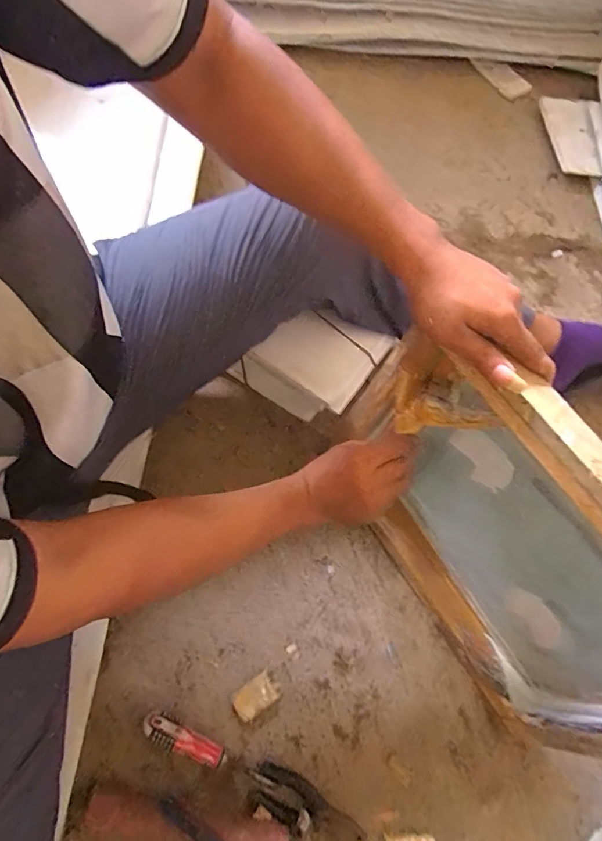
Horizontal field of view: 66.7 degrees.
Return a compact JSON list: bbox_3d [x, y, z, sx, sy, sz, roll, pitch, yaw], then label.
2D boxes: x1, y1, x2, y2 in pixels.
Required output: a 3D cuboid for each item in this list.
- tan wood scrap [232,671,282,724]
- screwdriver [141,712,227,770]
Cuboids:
[{"bbox_3d":[-0.059,0.365,0.604,0.059,0.016,0.036,-36,72,-13],"label":"tan wood scrap"},{"bbox_3d":[-0.144,0.396,0.564,0.112,0.020,0.027,29,70,-3],"label":"screwdriver"}]

